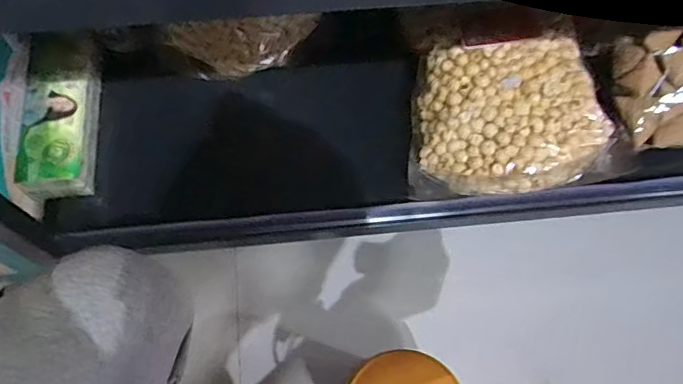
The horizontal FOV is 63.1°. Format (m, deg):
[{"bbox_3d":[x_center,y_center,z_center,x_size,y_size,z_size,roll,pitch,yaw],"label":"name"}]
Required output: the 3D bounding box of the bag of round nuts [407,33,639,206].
[{"bbox_3d":[0.219,-0.090,0.688,0.262,0.098,0.187,1,66,1],"label":"bag of round nuts"}]

